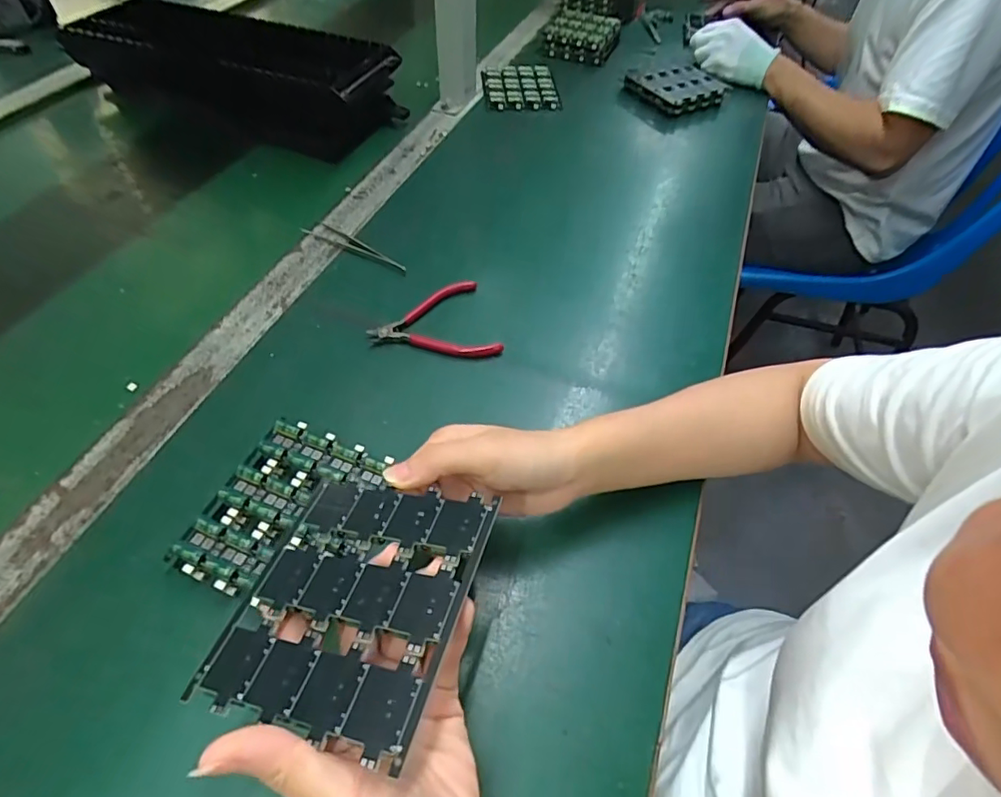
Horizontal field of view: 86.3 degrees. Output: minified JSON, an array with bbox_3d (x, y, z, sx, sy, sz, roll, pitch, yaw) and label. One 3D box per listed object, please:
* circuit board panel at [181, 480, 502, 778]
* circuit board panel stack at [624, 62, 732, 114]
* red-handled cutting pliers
[{"bbox_3d":[-0.069,0.090,0.251,0.108,0.004,0.114,3,45,21],"label":"circuit board panel"},{"bbox_3d":[0.263,-0.458,0.790,0.123,0.026,0.117,-25,57,-19],"label":"circuit board panel stack"},{"bbox_3d":[-0.063,-0.063,0.490,0.108,0.016,0.090,-15,54,-12],"label":"red-handled cutting pliers"}]

